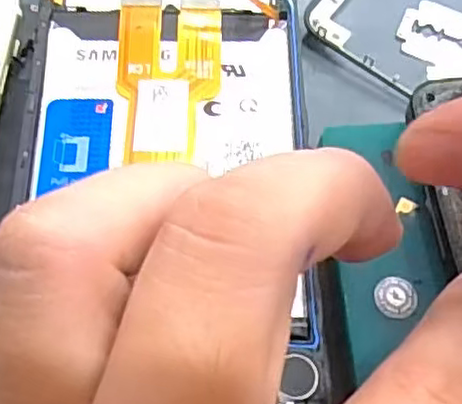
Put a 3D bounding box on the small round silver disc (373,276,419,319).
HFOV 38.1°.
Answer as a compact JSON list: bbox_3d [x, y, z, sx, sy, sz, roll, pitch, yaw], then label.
[{"bbox_3d":[0.040,0.022,0.160,0.010,0.004,0.010,1,63,-1],"label":"small round silver disc"}]

